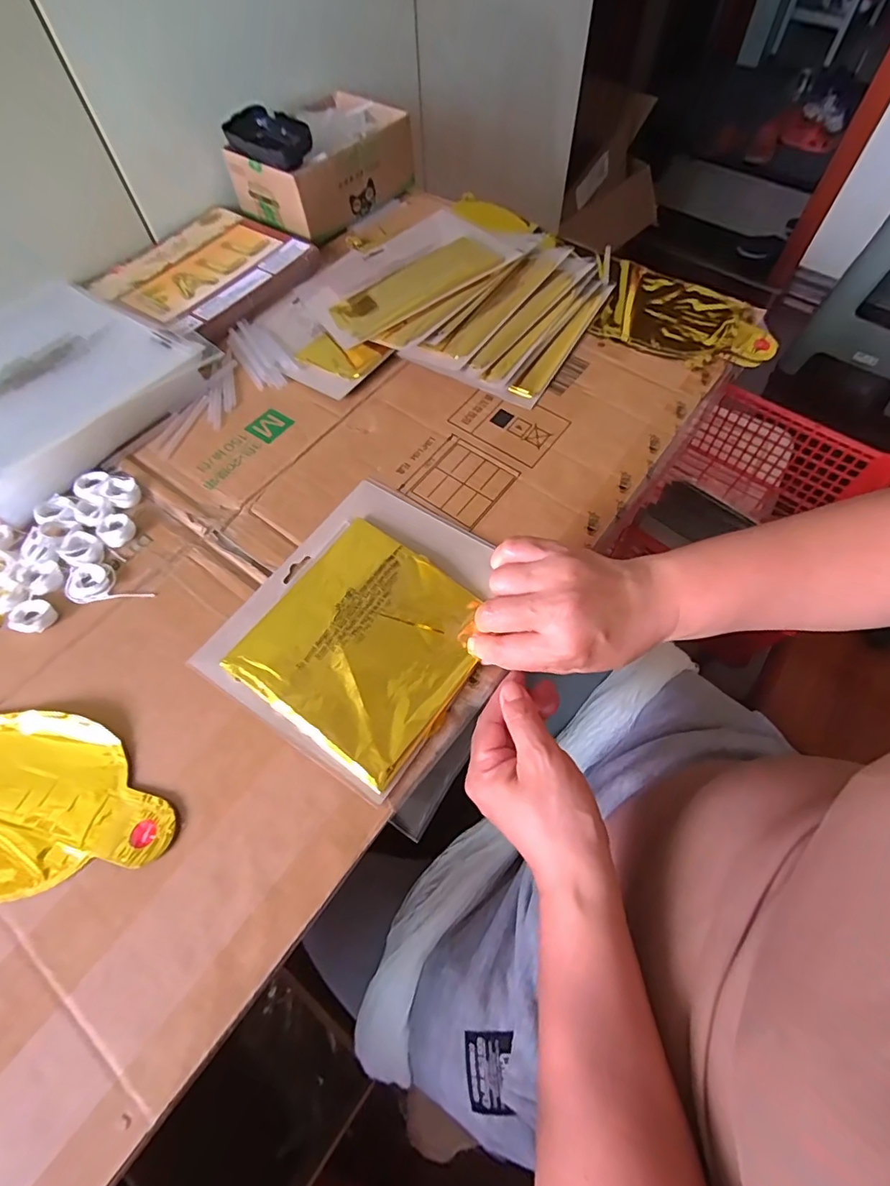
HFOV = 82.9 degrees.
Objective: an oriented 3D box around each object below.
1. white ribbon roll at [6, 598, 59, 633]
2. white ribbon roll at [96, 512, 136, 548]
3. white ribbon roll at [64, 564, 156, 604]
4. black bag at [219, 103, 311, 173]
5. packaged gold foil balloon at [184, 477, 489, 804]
[{"bbox_3d":[-0.296,0.016,0.359,0.028,0.011,0.026,-1,63,1],"label":"white ribbon roll"},{"bbox_3d":[-0.256,-0.050,0.393,0.028,0.008,0.025,30,68,15],"label":"white ribbon roll"},{"bbox_3d":[-0.251,-0.009,0.379,0.067,0.004,0.031,-4,63,-1],"label":"white ribbon roll"},{"bbox_3d":[-0.189,-0.489,0.539,0.111,0.027,0.053,39,70,19],"label":"black bag"},{"bbox_3d":[-0.053,0.014,0.358,0.162,0.015,0.192,30,68,15],"label":"packaged gold foil balloon"}]

